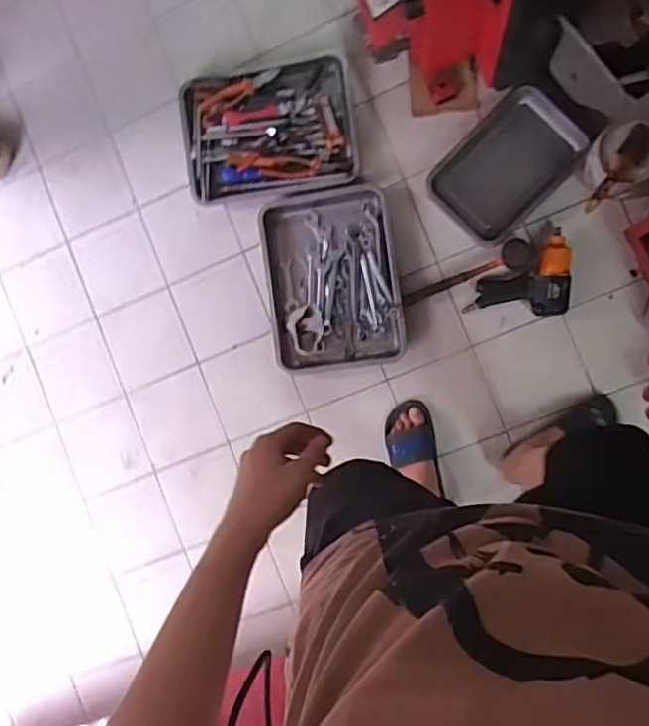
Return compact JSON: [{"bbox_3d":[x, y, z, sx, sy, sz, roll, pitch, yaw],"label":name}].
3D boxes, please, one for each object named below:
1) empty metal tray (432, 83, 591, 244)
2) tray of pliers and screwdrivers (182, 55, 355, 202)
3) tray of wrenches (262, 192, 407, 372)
[{"bbox_3d":[0.390,-0.424,1.334,0.212,0.037,0.305,44,96,7],"label":"empty metal tray"},{"bbox_3d":[-0.131,-0.537,1.419,0.384,0.053,0.284,-6,89,9],"label":"tray of pliers and screwdrivers"},{"bbox_3d":[0.015,-0.186,1.407,0.295,0.057,0.393,-6,89,9],"label":"tray of wrenches"}]

